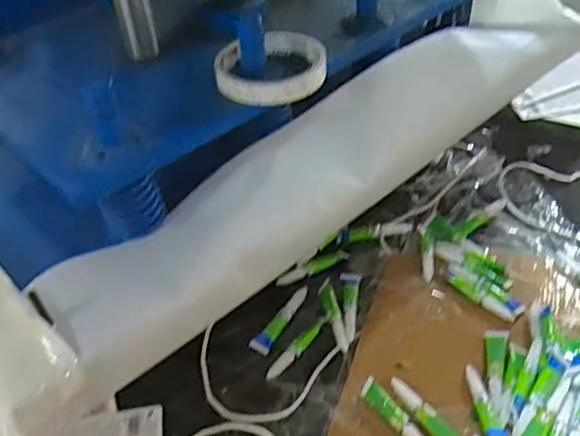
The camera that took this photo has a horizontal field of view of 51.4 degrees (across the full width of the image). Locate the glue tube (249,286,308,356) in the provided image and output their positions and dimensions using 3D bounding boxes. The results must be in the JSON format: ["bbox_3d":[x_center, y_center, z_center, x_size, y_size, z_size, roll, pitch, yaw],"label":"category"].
[{"bbox_3d":[-0.009,0.100,0.597,0.020,0.009,0.085,20,48,25],"label":"glue tube"}]

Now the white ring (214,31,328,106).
[{"bbox_3d":[-0.016,-0.124,0.497,0.089,0.024,0.089,-3,42,2],"label":"white ring"}]

